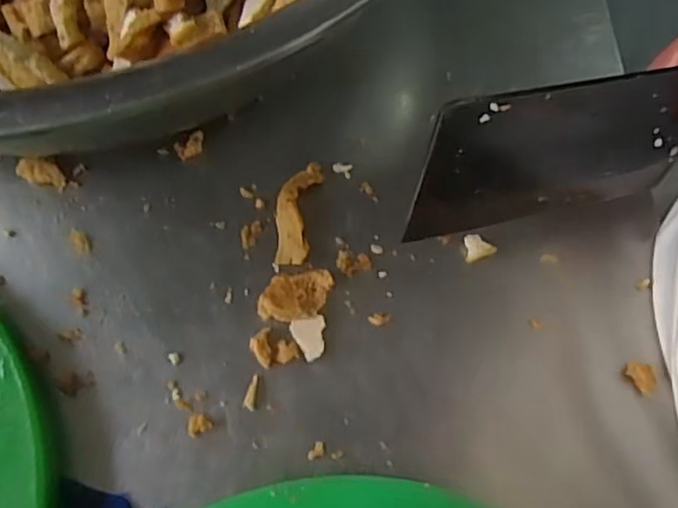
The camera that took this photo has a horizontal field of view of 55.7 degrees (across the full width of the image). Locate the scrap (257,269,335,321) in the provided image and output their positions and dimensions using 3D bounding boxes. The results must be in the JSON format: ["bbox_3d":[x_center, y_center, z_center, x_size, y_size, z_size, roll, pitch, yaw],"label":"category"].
[{"bbox_3d":[-0.029,0.028,0.431,0.051,0.008,0.031,-10,72,-4],"label":"scrap"}]

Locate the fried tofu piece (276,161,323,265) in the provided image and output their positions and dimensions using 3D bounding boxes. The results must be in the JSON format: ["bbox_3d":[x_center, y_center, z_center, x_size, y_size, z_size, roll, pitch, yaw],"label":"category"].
[{"bbox_3d":[-0.030,-0.030,0.450,0.026,0.014,0.075,10,72,2],"label":"fried tofu piece"}]

